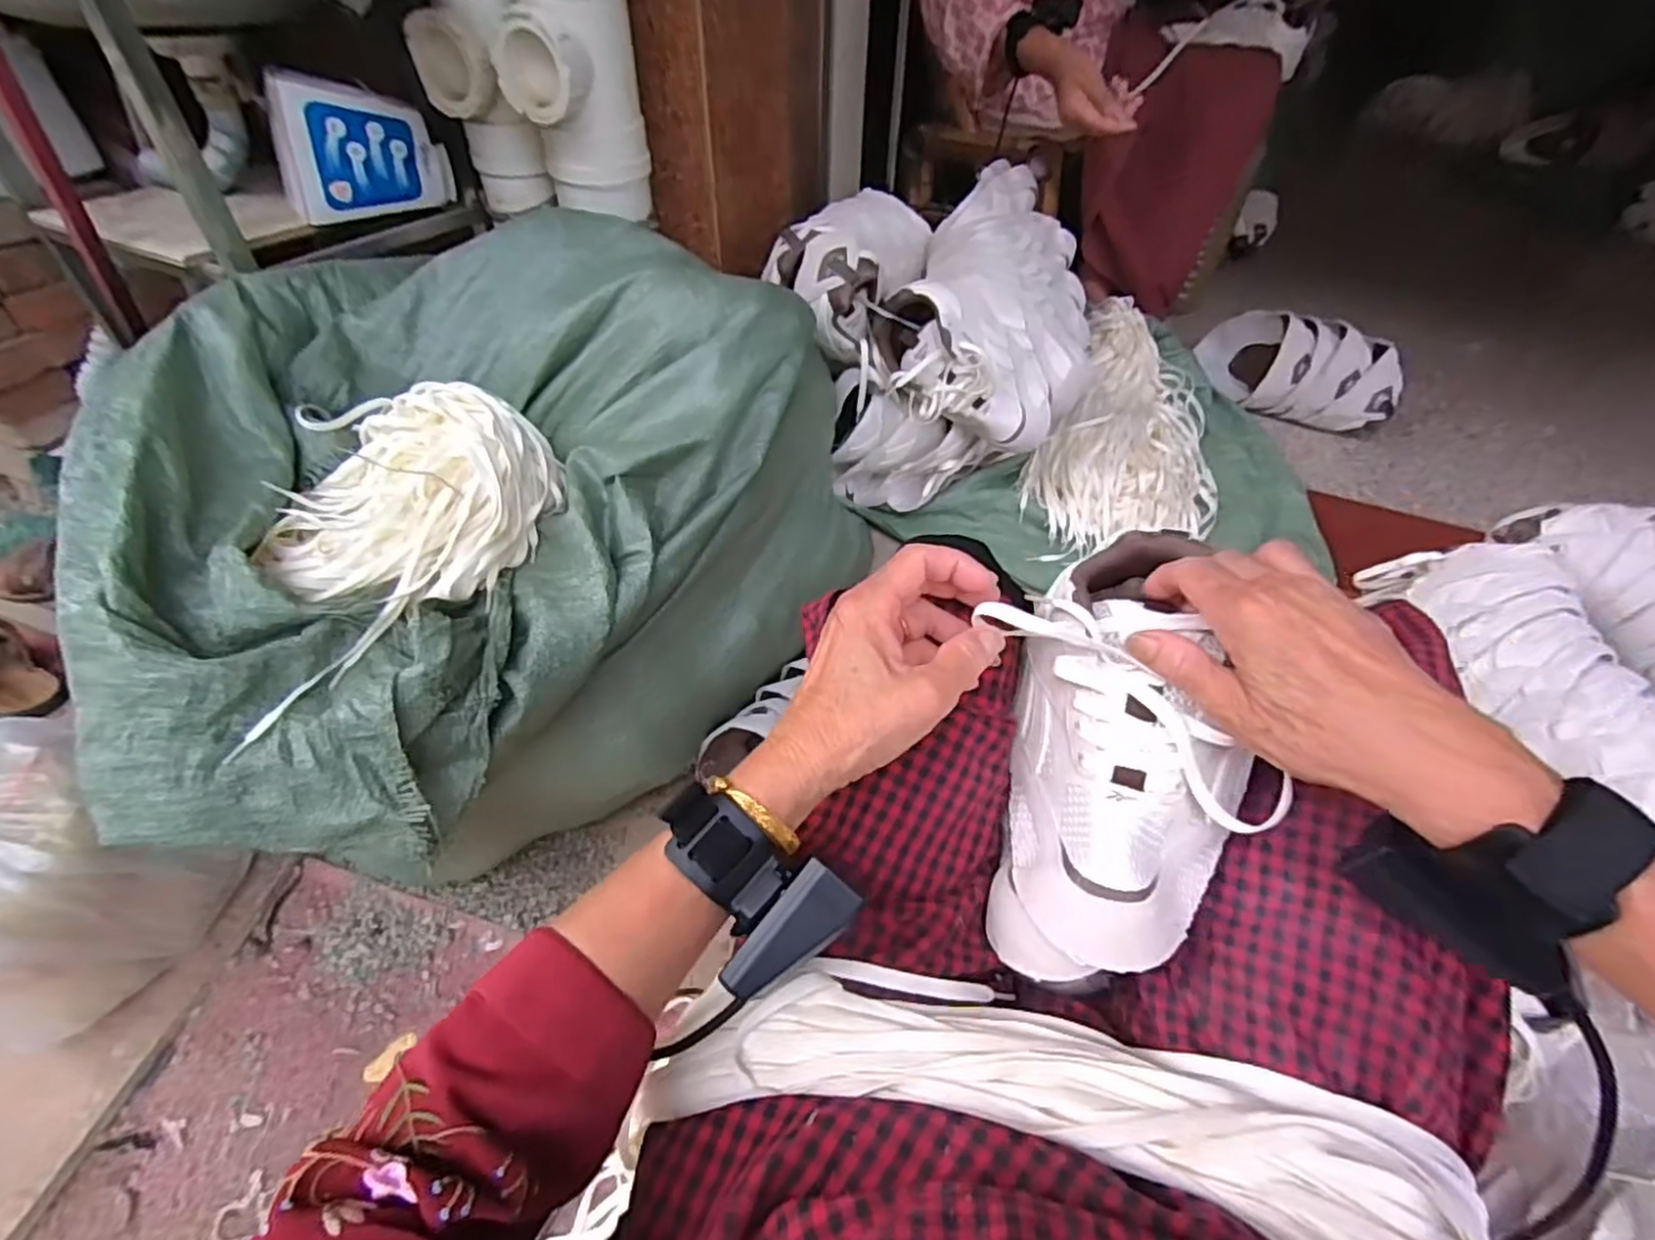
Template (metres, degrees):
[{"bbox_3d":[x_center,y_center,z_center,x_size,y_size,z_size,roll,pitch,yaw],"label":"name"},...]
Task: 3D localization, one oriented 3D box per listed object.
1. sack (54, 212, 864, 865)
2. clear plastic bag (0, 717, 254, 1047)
[{"bbox_3d":[-0.349,-0.084,0.763,0.541,0.413,0.714,27,53,20],"label":"sack"},{"bbox_3d":[-0.714,0.212,0.608,0.185,0.343,0.212,27,53,20],"label":"clear plastic bag"}]

